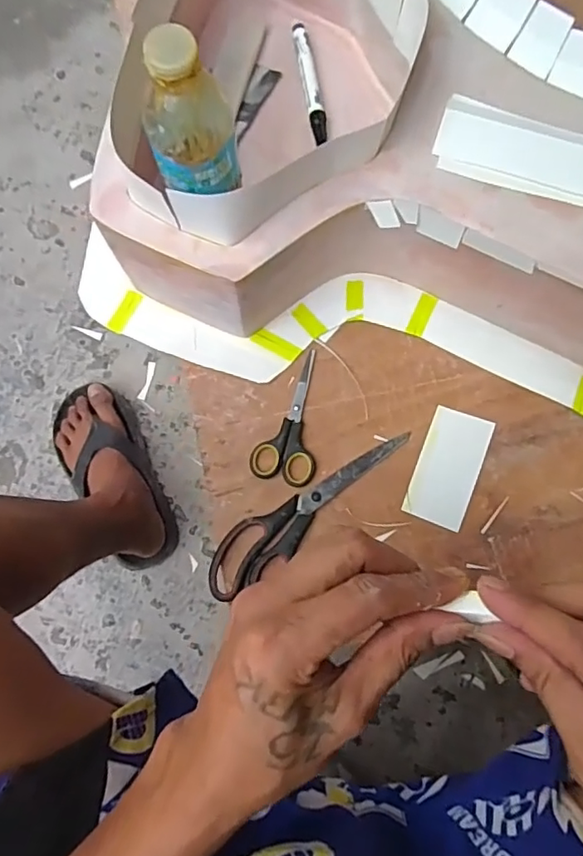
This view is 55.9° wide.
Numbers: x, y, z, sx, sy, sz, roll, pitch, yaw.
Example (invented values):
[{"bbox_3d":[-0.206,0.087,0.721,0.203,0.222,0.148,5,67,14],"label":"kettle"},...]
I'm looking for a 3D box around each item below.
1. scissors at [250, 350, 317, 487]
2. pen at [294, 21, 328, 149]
[{"bbox_3d":[-0.002,-0.012,0.548,0.063,0.004,0.137,7,78,1],"label":"scissors"},{"bbox_3d":[0.020,-0.351,0.560,0.015,0.010,0.145,-9,78,-3],"label":"pen"}]

